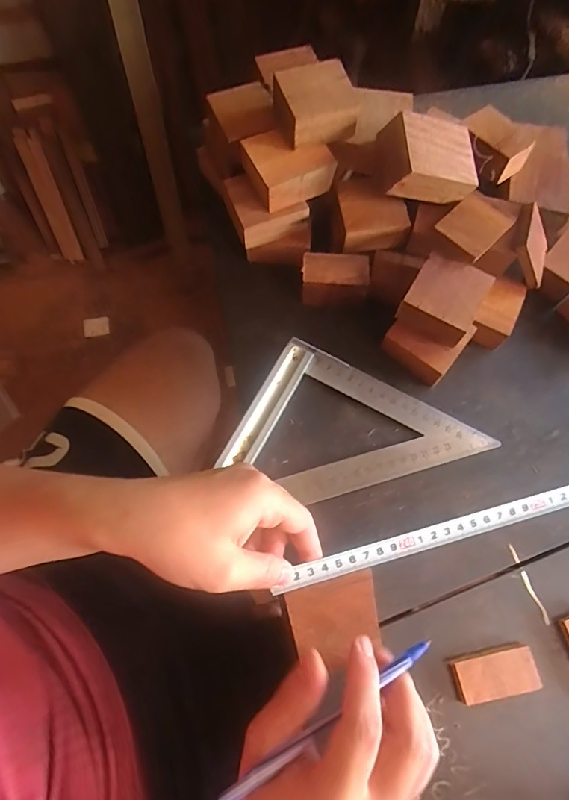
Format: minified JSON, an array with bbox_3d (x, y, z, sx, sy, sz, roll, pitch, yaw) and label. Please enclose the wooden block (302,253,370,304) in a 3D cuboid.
[{"bbox_3d":[0.043,-0.104,0.399,0.055,0.030,0.034,6,70,1],"label":"wooden block"}]

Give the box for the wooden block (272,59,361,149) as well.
[{"bbox_3d":[0.024,-0.232,0.365,0.058,0.028,0.051,-17,71,-5],"label":"wooden block"}]

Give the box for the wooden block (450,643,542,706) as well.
[{"bbox_3d":[0.145,0.189,0.321,0.057,0.010,0.028,-12,71,-6],"label":"wooden block"}]

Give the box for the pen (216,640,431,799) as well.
[{"bbox_3d":[0.024,0.175,0.253,0.140,0.006,0.008,-32,74,-12],"label":"pen"}]

